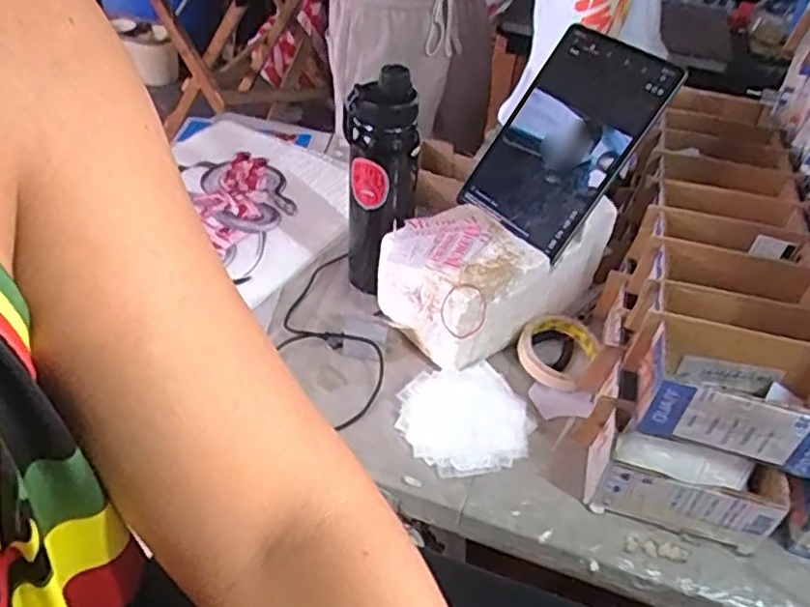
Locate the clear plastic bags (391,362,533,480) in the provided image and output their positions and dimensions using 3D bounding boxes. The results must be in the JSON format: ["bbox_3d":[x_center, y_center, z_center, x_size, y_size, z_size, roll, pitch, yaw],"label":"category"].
[{"bbox_3d":[0.060,0.118,0.707,0.131,0.014,0.127,-10,44,-17],"label":"clear plastic bags"}]

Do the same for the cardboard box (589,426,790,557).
[{"bbox_3d":[0.255,0.169,0.625,0.151,0.077,0.055,14,42,9],"label":"cardboard box"}]

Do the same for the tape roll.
[{"bbox_3d":[0.175,0.049,0.776,0.080,0.025,0.090,27,46,22],"label":"tape roll"}]

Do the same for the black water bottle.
[{"bbox_3d":[-0.031,-0.126,0.782,0.083,0.263,0.073,6,42,0],"label":"black water bottle"}]

